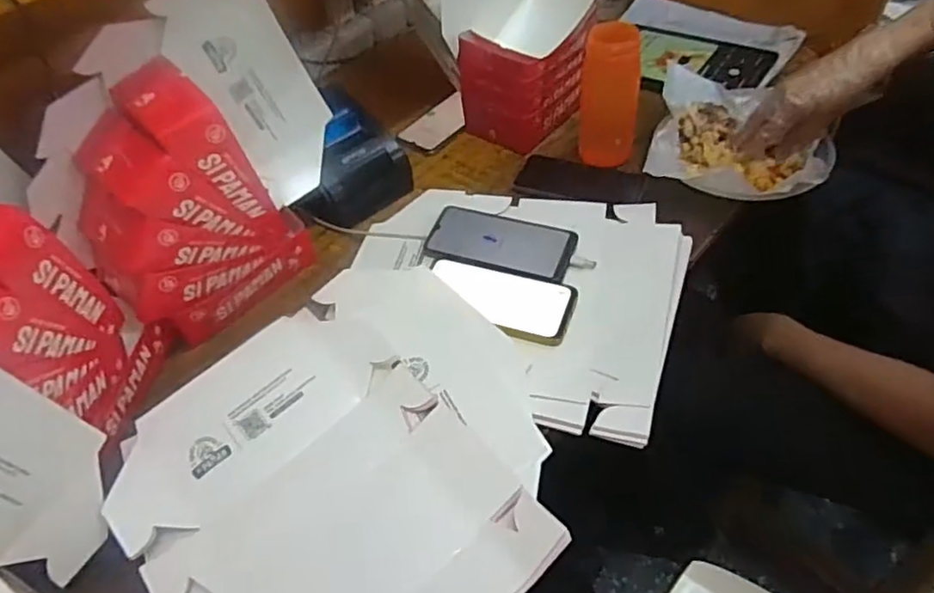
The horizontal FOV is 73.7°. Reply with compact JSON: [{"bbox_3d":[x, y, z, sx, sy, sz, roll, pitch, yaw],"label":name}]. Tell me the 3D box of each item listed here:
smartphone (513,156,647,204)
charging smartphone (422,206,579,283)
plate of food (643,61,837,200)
[{"bbox_3d":[0.141,-0.146,0.811,0.178,0.007,0.085,21,57,33],"label":"smartphone"},{"bbox_3d":[0.040,-0.065,0.746,0.174,0.010,0.092,12,51,16],"label":"charging smartphone"},{"bbox_3d":[0.351,-0.201,0.800,0.220,0.050,0.226,13,51,17],"label":"plate of food"}]

